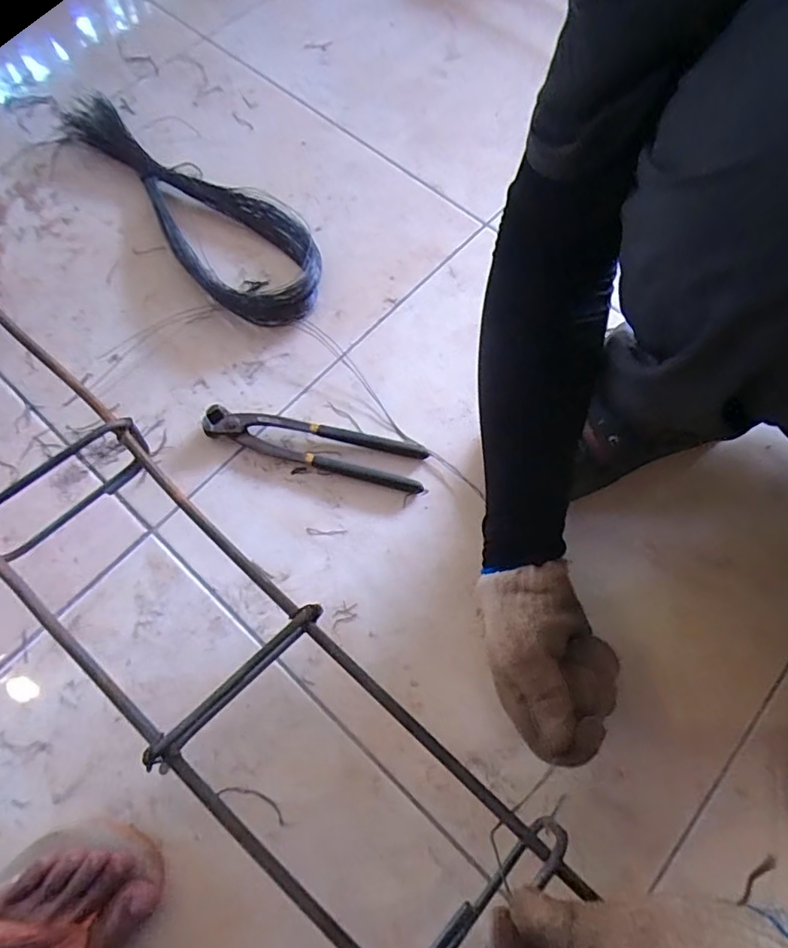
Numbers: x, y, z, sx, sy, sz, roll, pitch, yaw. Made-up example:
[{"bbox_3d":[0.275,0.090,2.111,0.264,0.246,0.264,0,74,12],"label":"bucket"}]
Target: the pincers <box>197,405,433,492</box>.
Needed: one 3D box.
[{"bbox_3d":[-0.077,-0.030,0.517,0.212,0.019,0.047,13,70,5],"label":"pincers"}]

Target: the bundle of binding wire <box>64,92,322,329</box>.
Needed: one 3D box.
[{"bbox_3d":[-0.218,-0.311,0.596,0.130,0.025,0.380,-38,74,-13],"label":"bundle of binding wire"}]

